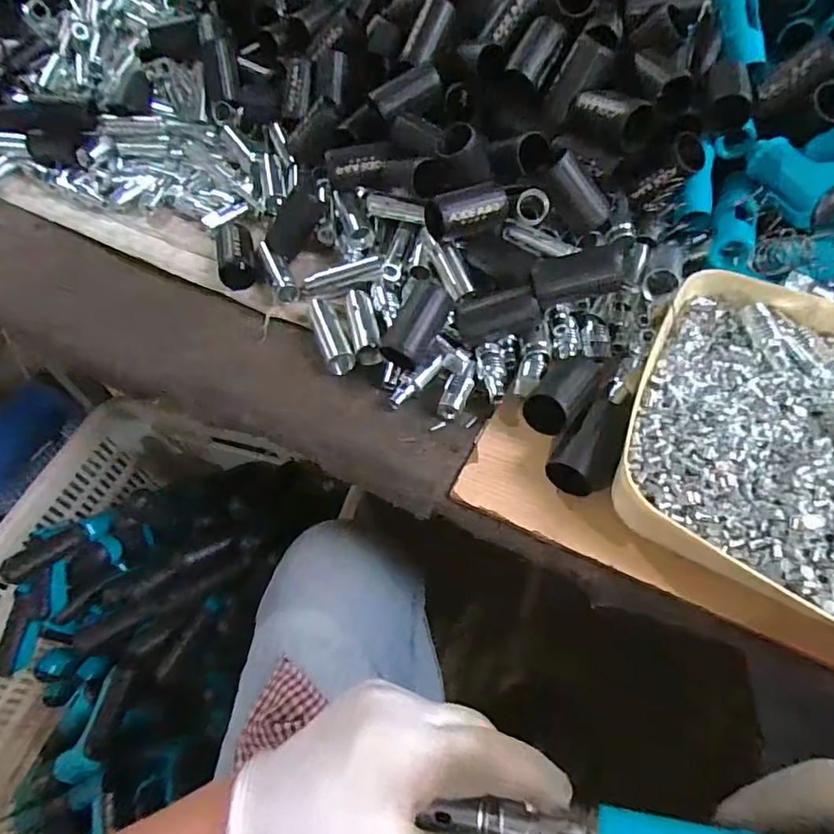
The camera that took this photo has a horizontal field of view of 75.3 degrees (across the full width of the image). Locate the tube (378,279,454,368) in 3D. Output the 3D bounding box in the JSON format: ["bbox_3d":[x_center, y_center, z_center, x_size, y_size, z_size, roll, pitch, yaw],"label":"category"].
[{"bbox_3d":[0.002,-0.069,0.413,0.031,0.036,0.066,29,87,22],"label":"tube"}]

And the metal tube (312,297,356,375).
[{"bbox_3d":[-0.073,-0.069,0.455,0.023,0.017,0.074,-21,57,-10],"label":"metal tube"}]

